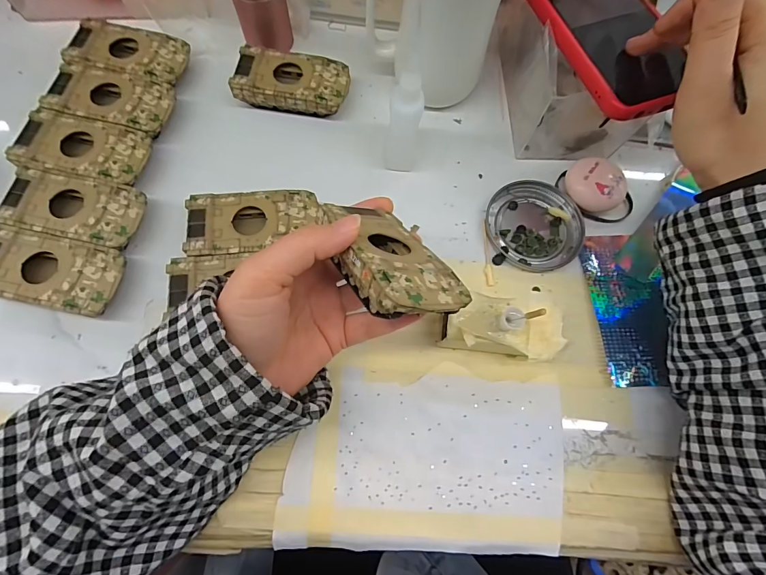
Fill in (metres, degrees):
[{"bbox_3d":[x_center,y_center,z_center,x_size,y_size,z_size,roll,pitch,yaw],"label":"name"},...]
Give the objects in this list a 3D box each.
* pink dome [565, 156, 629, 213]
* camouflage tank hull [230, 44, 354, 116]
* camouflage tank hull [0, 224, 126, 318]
[{"bbox_3d":[0.175,-0.084,0.319,0.041,0.023,0.048,-35,77,-12],"label":"pink dome"},{"bbox_3d":[-0.079,-0.179,0.339,0.095,0.026,0.051,7,72,0],"label":"camouflage tank hull"},{"bbox_3d":[-0.235,-0.010,0.275,0.092,0.027,0.049,12,72,1],"label":"camouflage tank hull"}]

